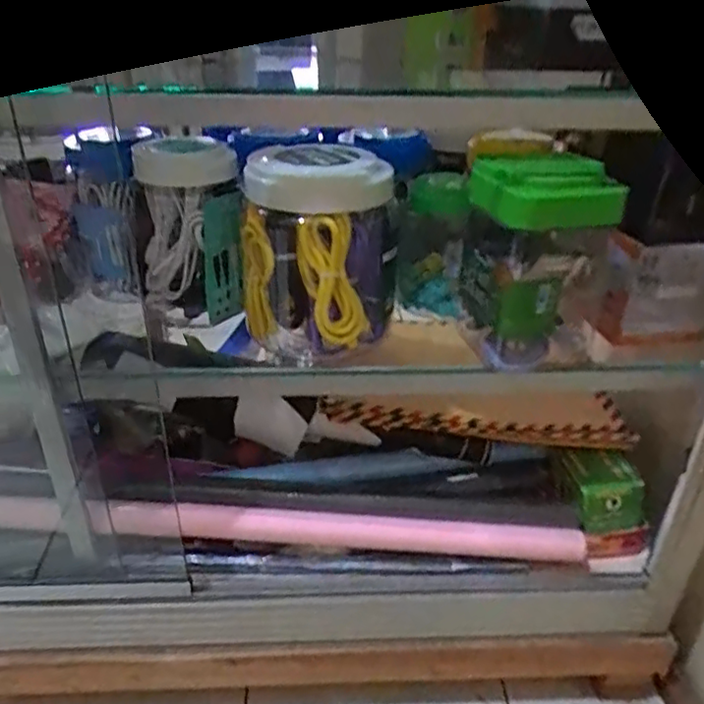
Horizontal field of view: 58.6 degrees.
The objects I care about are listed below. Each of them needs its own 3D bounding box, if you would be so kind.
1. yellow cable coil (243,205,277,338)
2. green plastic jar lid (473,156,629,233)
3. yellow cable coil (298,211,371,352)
[{"bbox_3d":[-0.089,-0.069,0.595,0.023,0.135,0.067,-6,31,-14],"label":"yellow cable coil"},{"bbox_3d":[0.156,-0.134,0.518,0.112,0.042,0.084,-2,30,-7],"label":"green plastic jar lid"},{"bbox_3d":[-0.015,-0.060,0.537,0.059,0.115,0.020,0,30,-3],"label":"yellow cable coil"}]

